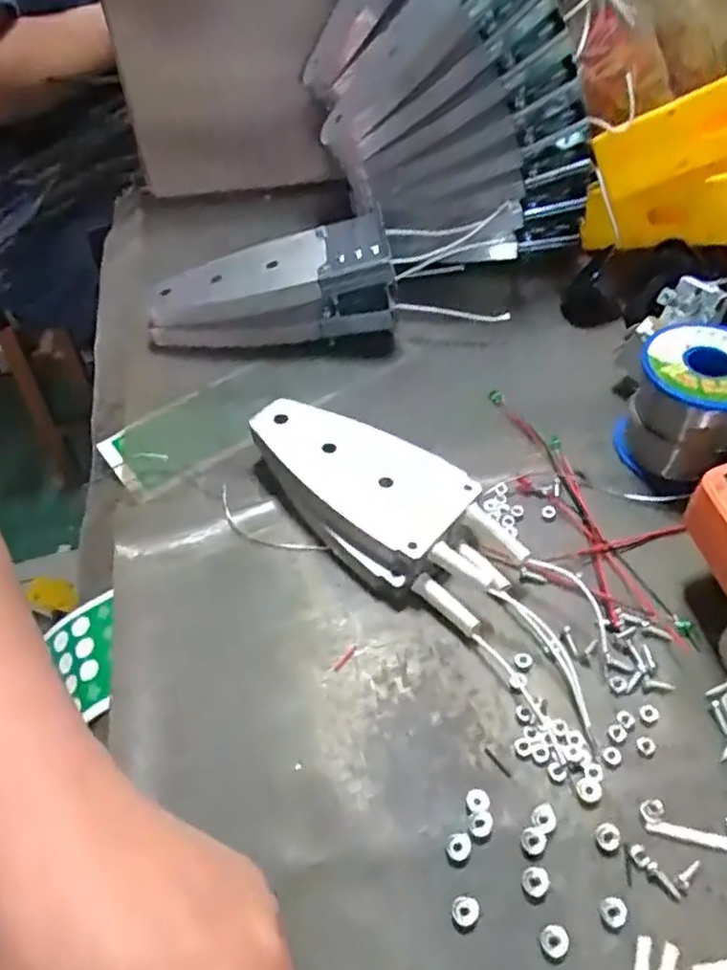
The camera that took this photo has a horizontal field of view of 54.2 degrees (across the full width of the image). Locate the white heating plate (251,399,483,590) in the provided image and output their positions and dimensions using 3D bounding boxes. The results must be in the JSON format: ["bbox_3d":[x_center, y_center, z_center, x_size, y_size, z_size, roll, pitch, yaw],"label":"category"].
[{"bbox_3d":[-0.005,-0.002,0.374,0.121,0.029,0.066,36,61,29],"label":"white heating plate"}]

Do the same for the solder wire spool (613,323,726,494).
[{"bbox_3d":[0.177,-0.044,0.382,0.064,0.061,0.070,27,57,24],"label":"solder wire spool"}]

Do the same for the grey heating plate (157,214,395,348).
[{"bbox_3d":[-0.062,-0.130,0.465,0.154,0.062,0.057,-5,50,1],"label":"grey heating plate"}]

